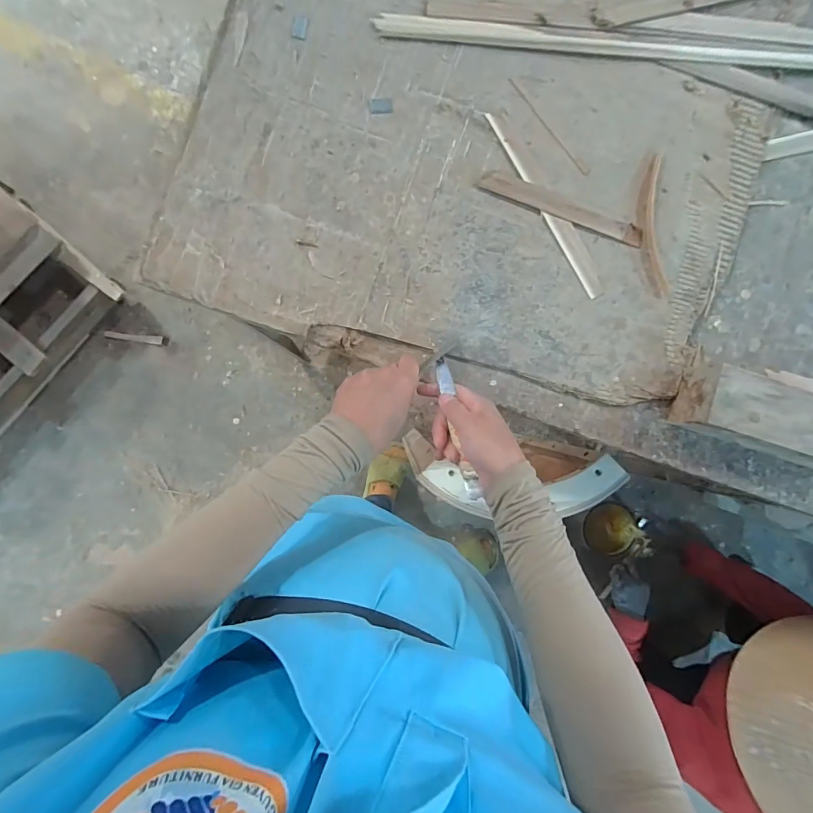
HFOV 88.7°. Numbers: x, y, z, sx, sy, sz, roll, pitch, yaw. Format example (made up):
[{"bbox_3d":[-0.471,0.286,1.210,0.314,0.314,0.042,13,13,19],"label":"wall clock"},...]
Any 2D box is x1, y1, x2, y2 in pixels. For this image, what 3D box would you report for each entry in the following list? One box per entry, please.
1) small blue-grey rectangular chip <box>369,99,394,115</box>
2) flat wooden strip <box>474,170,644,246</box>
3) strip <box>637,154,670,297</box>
[{"bbox_3d":[-0.028,-0.333,0.459,0.026,0.004,0.016,-7,90,-3],"label":"small blue-grey rectangular chip"},{"bbox_3d":[0.175,-0.225,0.467,0.190,0.004,0.025,19,89,-2],"label":"flat wooden strip"},{"bbox_3d":[0.282,-0.207,0.478,0.029,0.005,0.160,-4,90,-3],"label":"strip"}]

